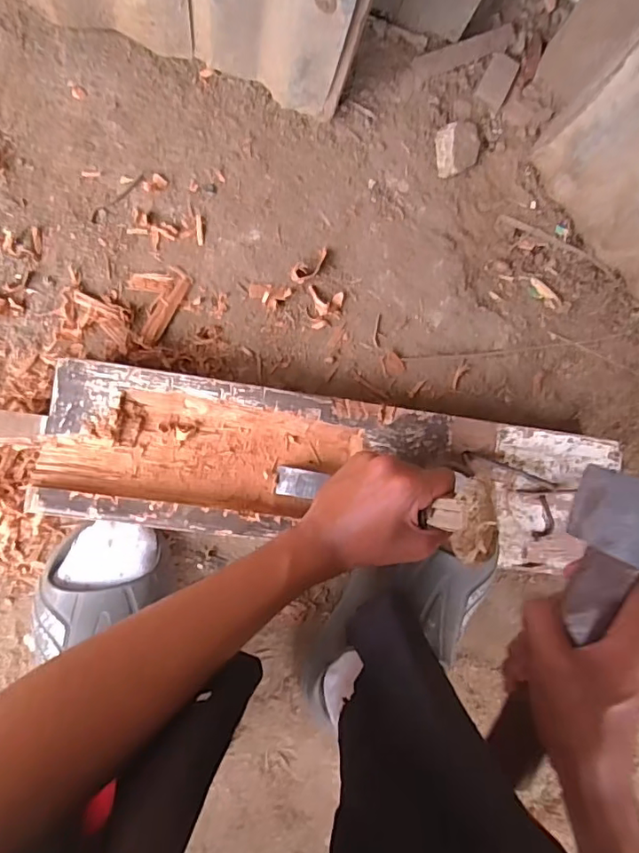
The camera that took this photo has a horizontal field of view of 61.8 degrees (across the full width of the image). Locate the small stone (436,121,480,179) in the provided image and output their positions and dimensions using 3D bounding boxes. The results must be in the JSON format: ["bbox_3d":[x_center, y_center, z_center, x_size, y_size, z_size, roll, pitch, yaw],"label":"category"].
[{"bbox_3d":[0.155,-0.303,0.583,0.051,0.019,0.056,-3,90,-10],"label":"small stone"}]

